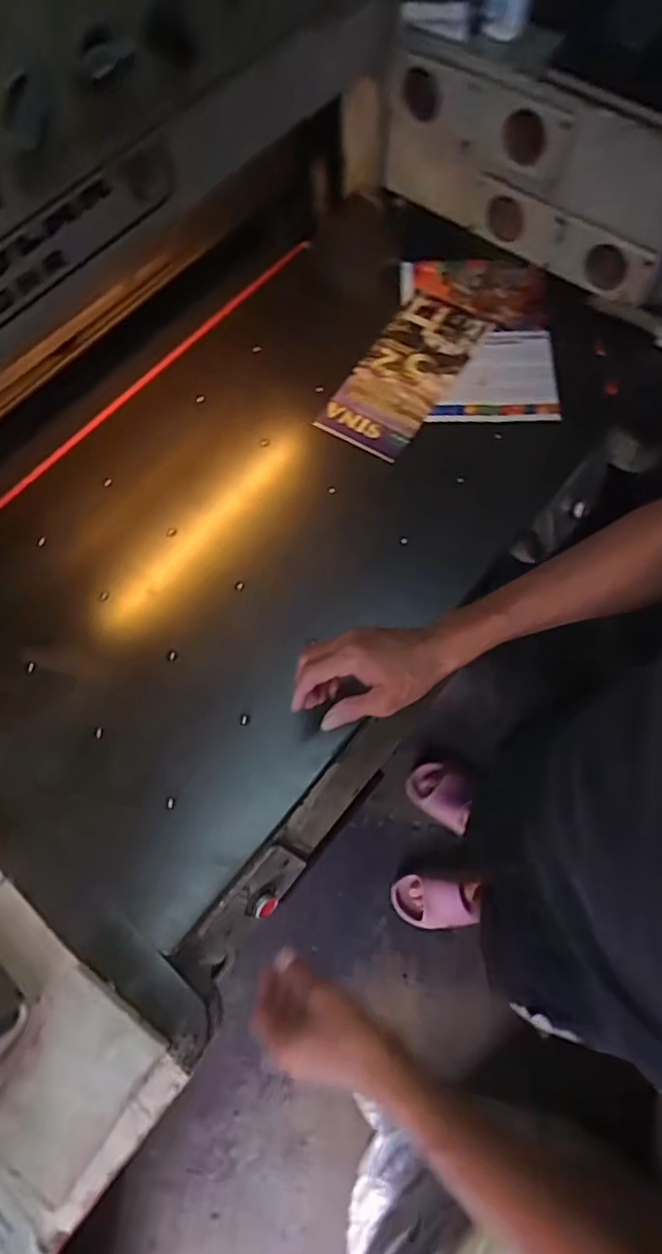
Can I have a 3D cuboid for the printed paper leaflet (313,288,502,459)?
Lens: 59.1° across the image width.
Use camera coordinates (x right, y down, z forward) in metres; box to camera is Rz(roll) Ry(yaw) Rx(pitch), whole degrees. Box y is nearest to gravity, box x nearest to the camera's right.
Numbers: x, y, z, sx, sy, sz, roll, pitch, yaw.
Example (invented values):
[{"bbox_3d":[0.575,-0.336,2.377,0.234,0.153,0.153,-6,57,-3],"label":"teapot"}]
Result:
[{"bbox_3d":[0.104,-0.356,0.808,0.128,0.005,0.282,31,73,13],"label":"printed paper leaflet"}]

